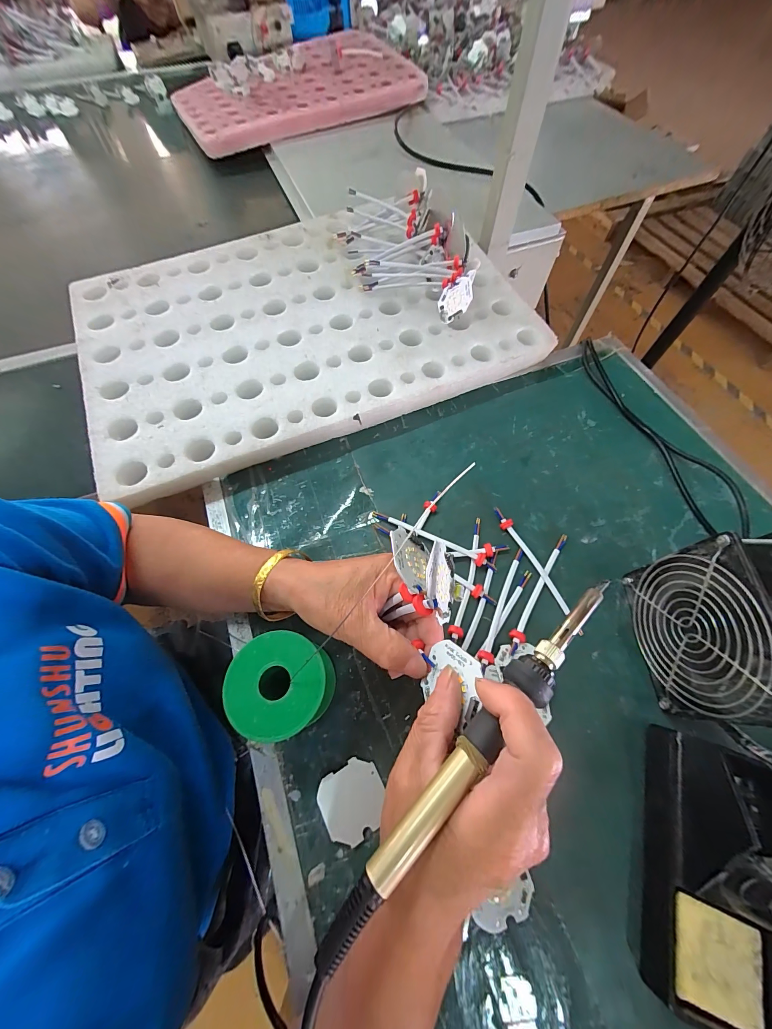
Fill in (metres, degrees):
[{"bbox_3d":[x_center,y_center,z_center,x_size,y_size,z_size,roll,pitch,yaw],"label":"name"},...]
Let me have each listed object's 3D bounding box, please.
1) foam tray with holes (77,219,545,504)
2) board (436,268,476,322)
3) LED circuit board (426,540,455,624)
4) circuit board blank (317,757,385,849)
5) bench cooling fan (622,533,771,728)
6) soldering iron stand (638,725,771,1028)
[{"bbox_3d":[-0.104,-0.254,0.457,0.554,0.063,0.361,-22,66,-11],"label":"foam tray with holes"},{"bbox_3d":[0.089,-0.271,0.422,0.052,0.046,0.011,-31,68,-15],"label":"board"},{"bbox_3d":[0.035,0.041,0.211,0.004,0.043,0.045,-8,37,28],"label":"LED circuit board"},{"bbox_3d":[-0.025,0.217,0.255,0.047,0.004,0.044,2,53,-3],"label":"circuit board blank"},{"bbox_3d":[0.250,0.089,0.255,0.043,0.119,0.116,-1,64,-1],"label":"bench cooling fan"},{"bbox_3d":[0.227,0.235,0.209,0.088,0.072,0.149,20,65,10],"label":"soldering iron stand"}]

